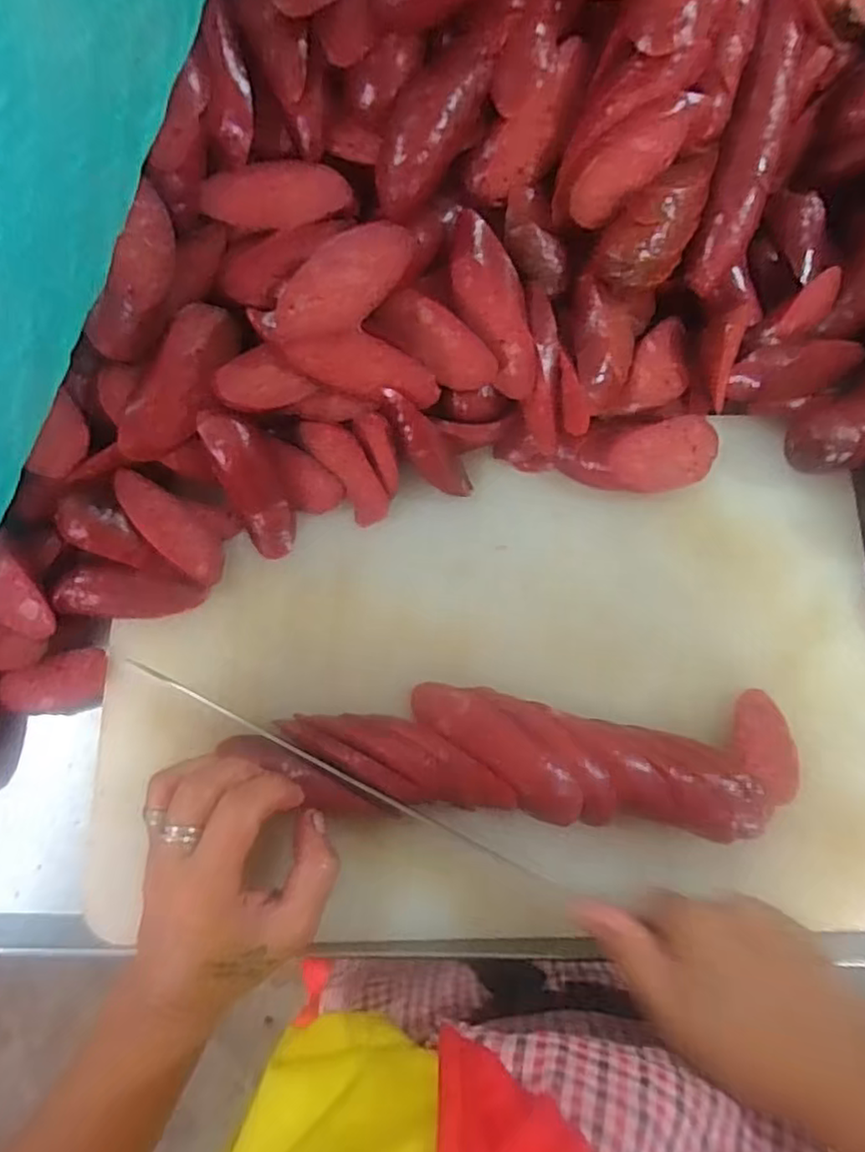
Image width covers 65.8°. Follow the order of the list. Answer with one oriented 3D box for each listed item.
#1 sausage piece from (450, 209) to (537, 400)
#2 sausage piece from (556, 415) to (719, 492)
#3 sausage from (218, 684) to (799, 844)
[{"bbox_3d":[0.032,-0.142,0.351,0.029,0.020,0.095,-23,100,-6],"label":"sausage piece"},{"bbox_3d":[0.128,-0.070,0.400,0.096,0.026,0.040,-11,79,-3],"label":"sausage piece"},{"bbox_3d":[0.051,0.093,0.344,0.281,0.031,0.066,3,79,-3],"label":"sausage"}]

